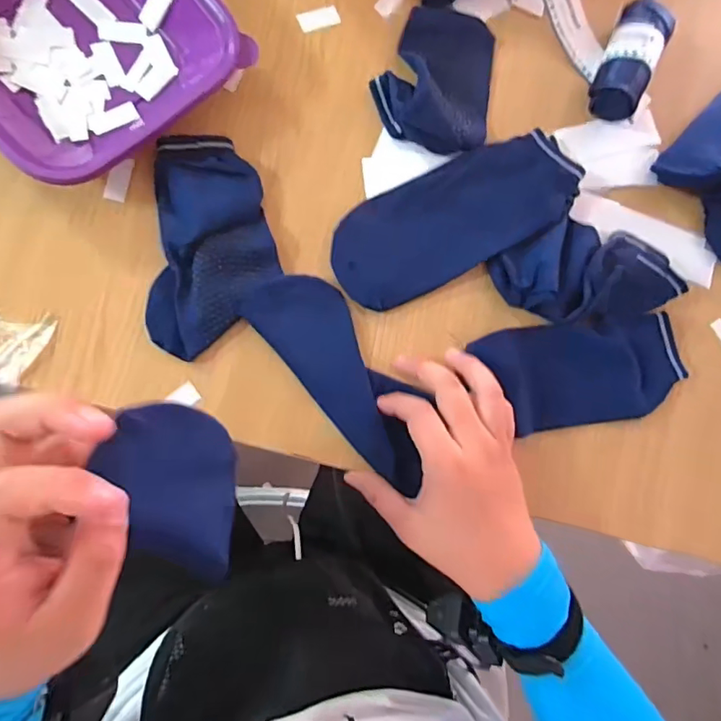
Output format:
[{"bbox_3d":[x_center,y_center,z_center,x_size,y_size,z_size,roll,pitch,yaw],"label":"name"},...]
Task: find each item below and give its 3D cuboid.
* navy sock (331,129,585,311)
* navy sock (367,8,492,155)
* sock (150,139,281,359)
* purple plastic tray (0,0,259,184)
[{"bbox_3d":[0.079,-0.119,0.432,0.217,0.021,0.087,-26,90,-10],"label":"navy sock"},{"bbox_3d":[0.070,-0.242,0.441,0.097,0.033,0.125,17,83,-7],"label":"navy sock"},{"bbox_3d":[-0.109,-0.085,0.399,0.089,0.018,0.160,3,85,-8],"label":"sock"},{"bbox_3d":[-0.207,-0.240,0.385,0.188,0.052,0.176,-42,92,-9],"label":"purple plastic tray"}]

